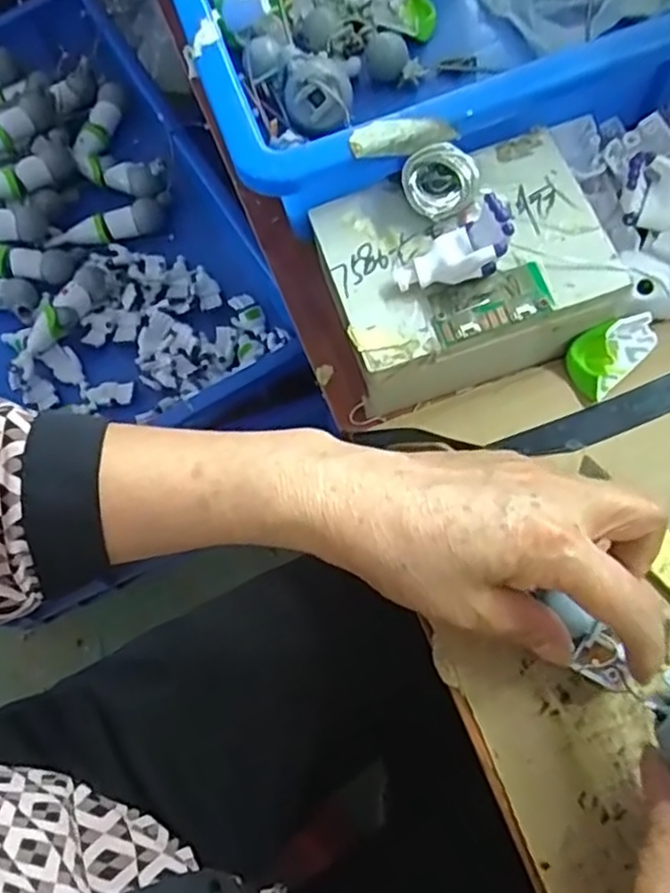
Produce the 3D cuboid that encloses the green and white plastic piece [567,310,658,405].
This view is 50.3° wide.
[{"bbox_3d":[0.130,-0.046,0.334,0.044,0.020,0.027,-39,74,-11],"label":"green and white plastic piece"}]

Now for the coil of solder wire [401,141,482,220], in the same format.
[{"bbox_3d":[0.048,-0.118,0.321,0.032,0.016,0.031,-33,100,-2],"label":"coil of solder wire"}]

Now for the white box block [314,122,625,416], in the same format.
[{"bbox_3d":[0.058,-0.084,0.334,0.121,0.052,0.098,-19,71,-5],"label":"white box block"}]

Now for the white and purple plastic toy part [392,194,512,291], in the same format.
[{"bbox_3d":[0.054,-0.084,0.304,0.050,0.024,0.029,-32,73,-9],"label":"white and purple plastic toy part"}]

